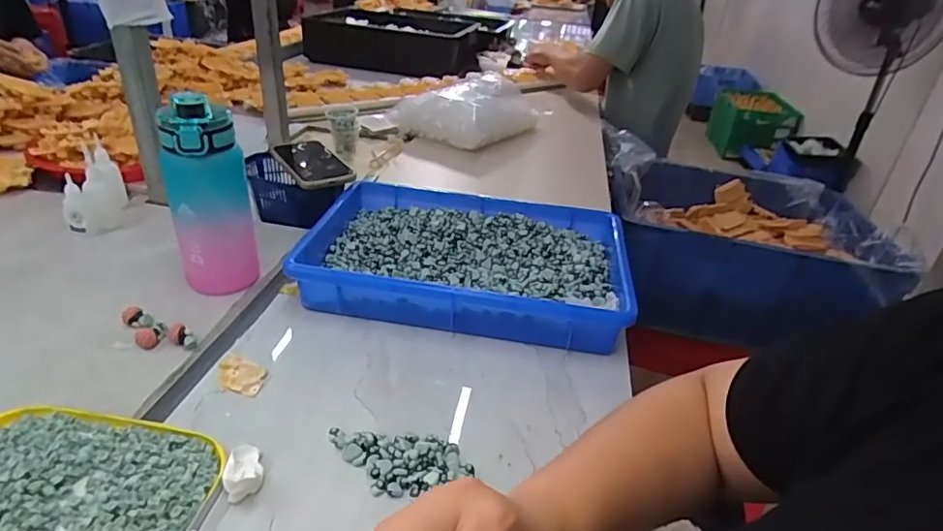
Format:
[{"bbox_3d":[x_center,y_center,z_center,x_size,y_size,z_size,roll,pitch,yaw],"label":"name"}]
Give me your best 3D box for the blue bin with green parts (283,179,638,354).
[{"bbox_3d":[-0.004,-0.006,0.667,0.360,0.070,0.242,7,31,5],"label":"blue bin with green parts"}]

